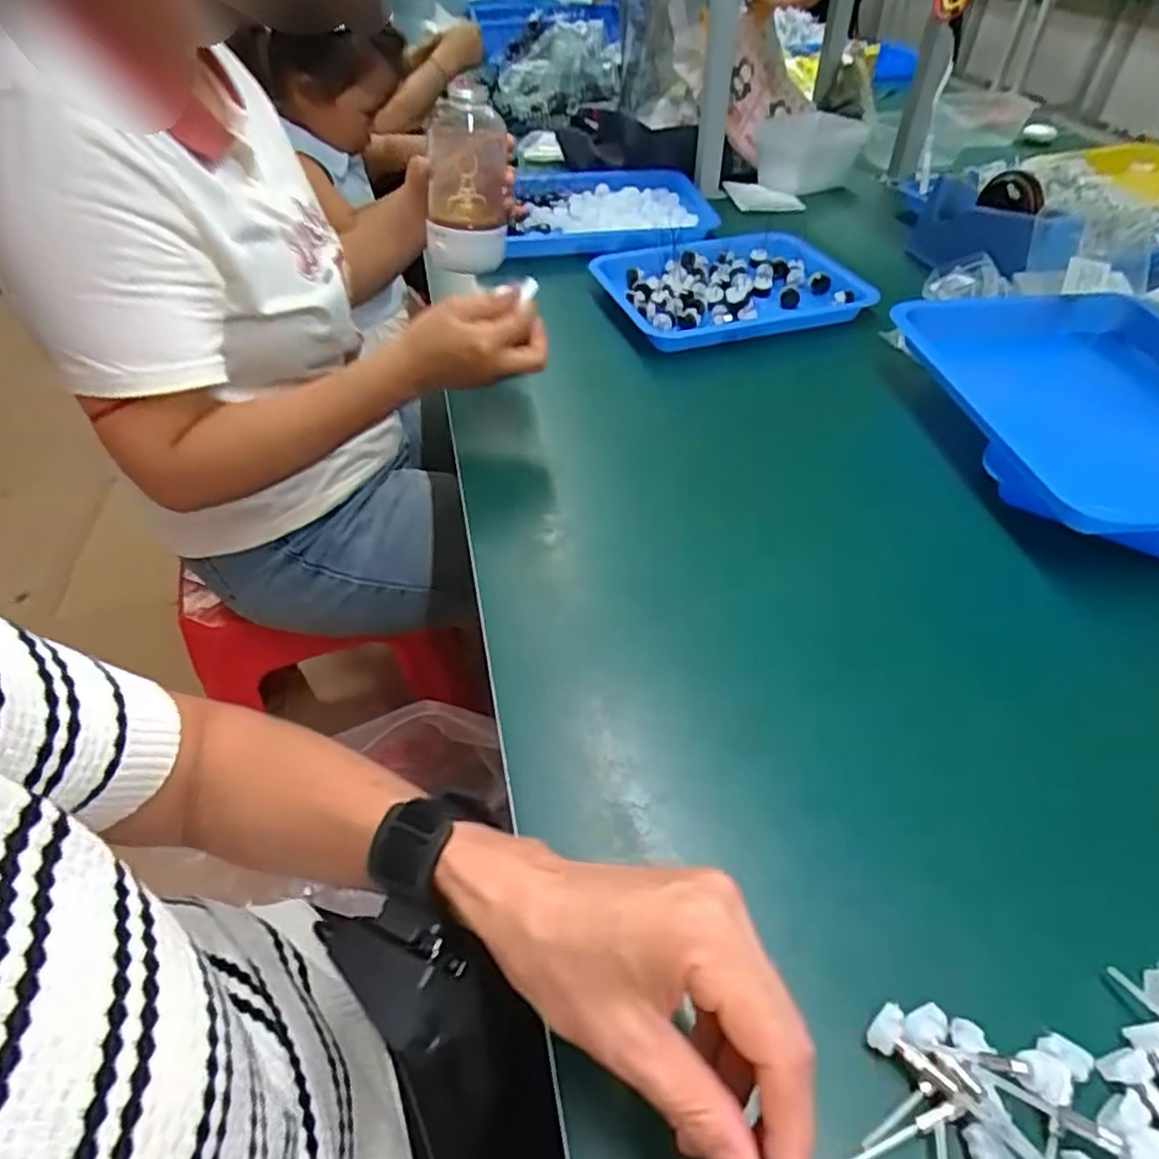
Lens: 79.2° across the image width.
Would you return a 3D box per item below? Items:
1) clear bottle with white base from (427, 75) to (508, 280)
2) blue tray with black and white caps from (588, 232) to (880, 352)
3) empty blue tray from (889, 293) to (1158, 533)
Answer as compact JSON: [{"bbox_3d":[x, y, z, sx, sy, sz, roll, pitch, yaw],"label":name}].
[{"bbox_3d":[-0.111,-0.383,0.681,0.084,0.150,0.099,-7,47,-5],"label":"clear bottle with white base"},{"bbox_3d":[0.179,-0.349,0.827,0.284,0.034,0.213,-15,48,-12],"label":"blue tray with black and white caps"},{"bbox_3d":[0.448,-0.149,0.601,0.257,0.045,0.334,-6,47,-4],"label":"empty blue tray"}]

